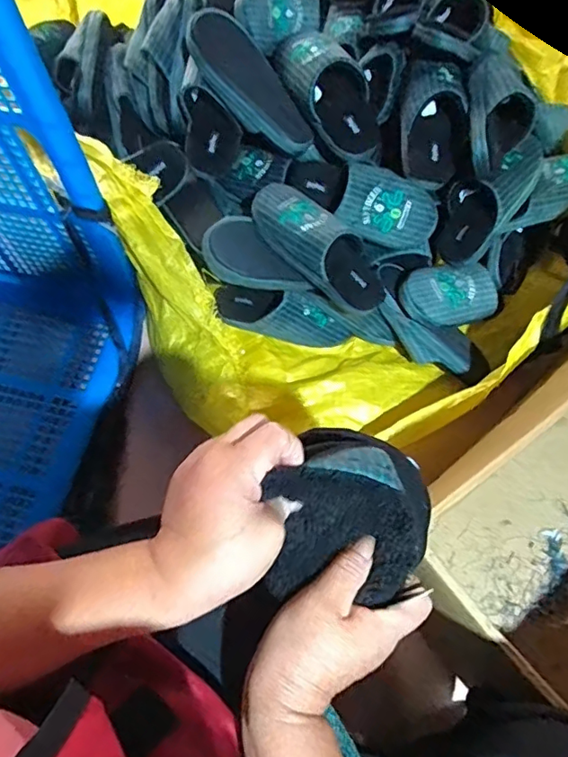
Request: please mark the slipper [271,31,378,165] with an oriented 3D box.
[{"bbox_3d":[0.072,-0.471,0.876,0.105,0.098,0.255,-31,86,-13],"label":"slipper"}]

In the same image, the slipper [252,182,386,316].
[{"bbox_3d":[0.064,-0.209,0.843,0.257,0.076,0.108,41,69,-15],"label":"slipper"}]

